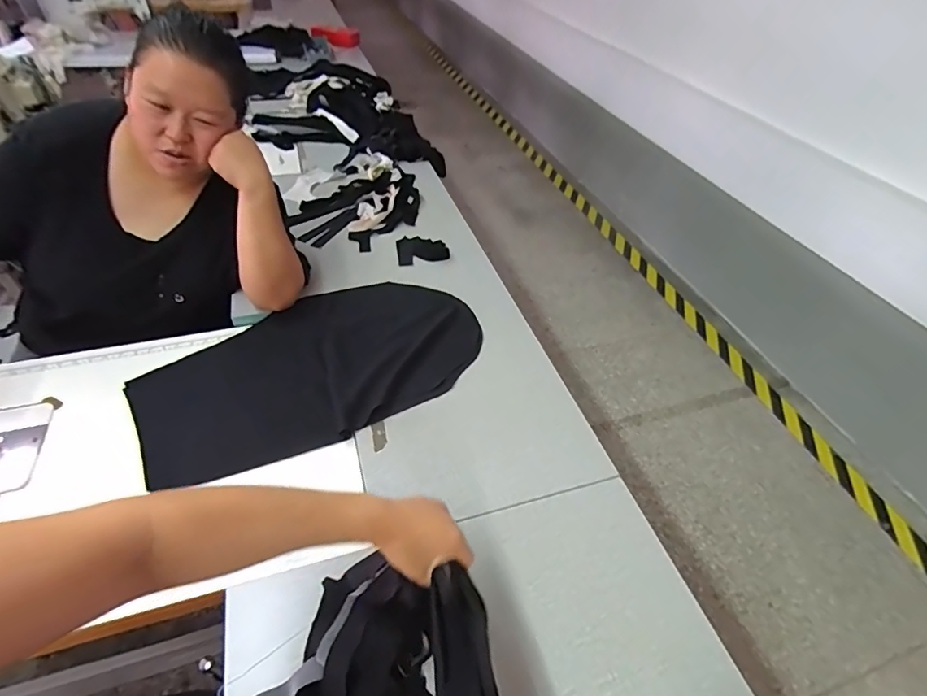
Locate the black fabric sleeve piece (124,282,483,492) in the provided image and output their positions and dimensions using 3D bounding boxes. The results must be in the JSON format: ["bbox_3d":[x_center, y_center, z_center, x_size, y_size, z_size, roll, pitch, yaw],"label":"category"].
[{"bbox_3d":[-0.274,0.029,0.930,0.628,0.029,0.354,-23,51,-25],"label":"black fabric sleeve piece"}]

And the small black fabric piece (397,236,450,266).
[{"bbox_3d":[-0.105,-0.246,1.211,0.126,0.010,0.103,-7,50,-16],"label":"small black fabric piece"}]

